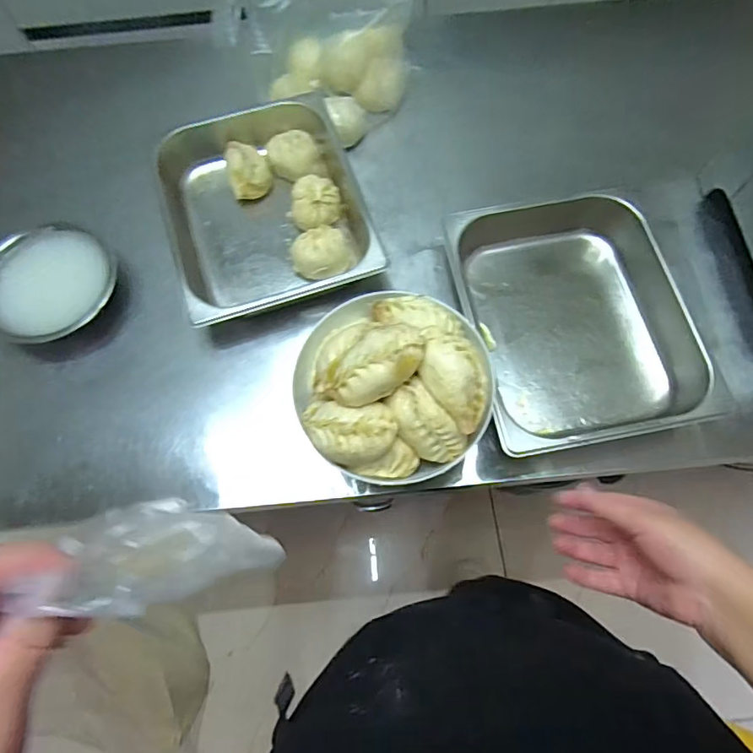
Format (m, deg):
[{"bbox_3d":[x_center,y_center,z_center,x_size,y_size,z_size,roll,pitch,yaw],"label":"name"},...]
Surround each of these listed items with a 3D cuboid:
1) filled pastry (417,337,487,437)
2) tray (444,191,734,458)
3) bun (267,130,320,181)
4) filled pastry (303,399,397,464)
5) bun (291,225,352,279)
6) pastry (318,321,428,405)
[{"bbox_3d":[0.079,0.005,0.489,0.053,0.031,0.090,-29,72,-9],"label":"filled pastry"},{"bbox_3d":[0.241,-0.072,0.622,0.259,0.076,0.321,-9,70,-2],"label":"tray"},{"bbox_3d":[-0.121,-0.328,0.731,0.075,0.042,0.062,-28,72,-8],"label":"bun"},{"bbox_3d":[-0.028,0.054,0.487,0.092,0.034,0.058,8,71,4],"label":"filled pastry"},{"bbox_3d":[-0.076,-0.171,0.682,0.083,0.050,0.076,0,70,1],"label":"bun"},{"bbox_3d":[-0.001,-0.012,0.478,0.106,0.041,0.059,-41,74,-12],"label":"pastry"}]

